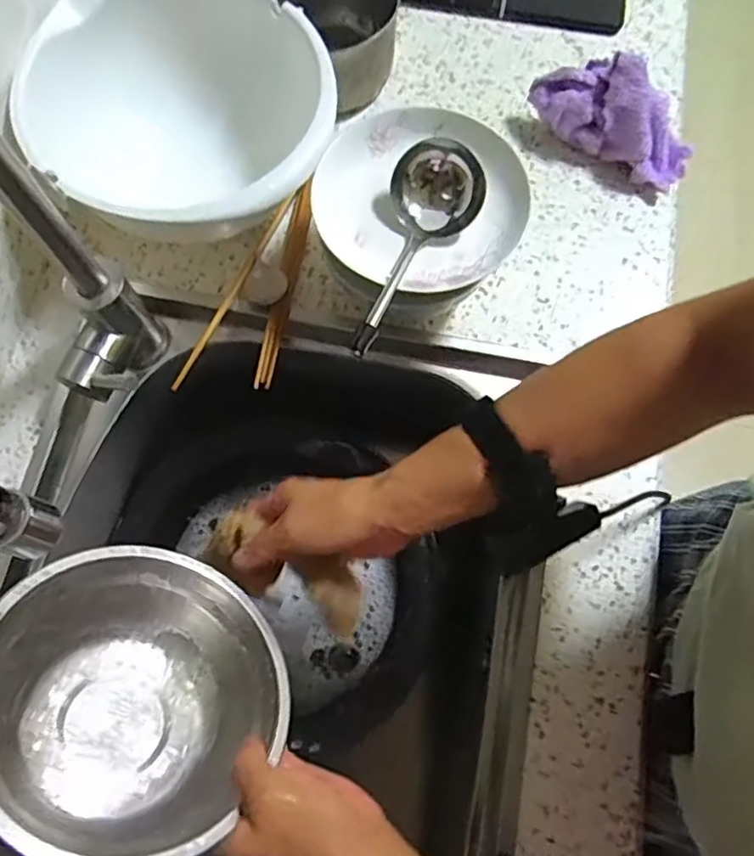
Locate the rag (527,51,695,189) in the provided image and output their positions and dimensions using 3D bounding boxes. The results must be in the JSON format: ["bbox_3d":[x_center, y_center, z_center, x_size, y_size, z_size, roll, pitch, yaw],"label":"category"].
[{"bbox_3d":[0.221,-0.290,0.598,0.155,0.082,0.055,34,76,10],"label":"rag"}]

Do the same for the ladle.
[{"bbox_3d":[0.032,-0.136,0.487,0.066,0.051,0.167,16,73,5],"label":"ladle"}]

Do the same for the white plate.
[{"bbox_3d":[0.035,-0.183,0.514,0.162,0.034,0.148,0,73,0],"label":"white plate"}]

